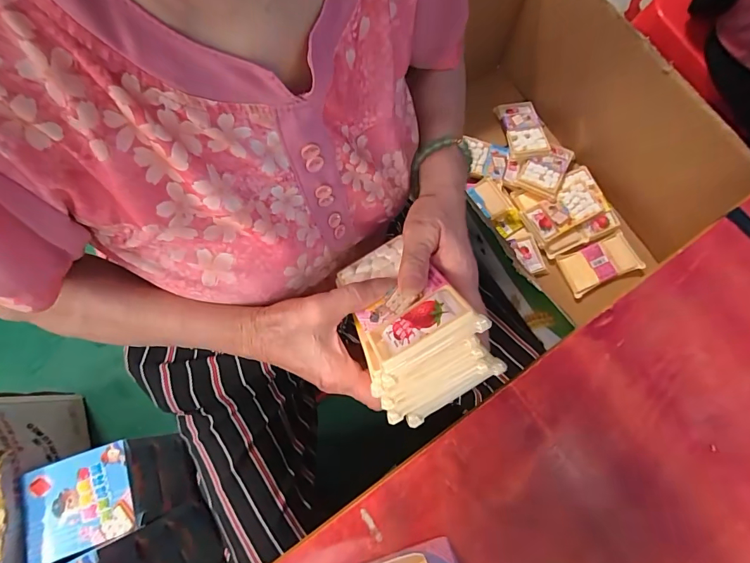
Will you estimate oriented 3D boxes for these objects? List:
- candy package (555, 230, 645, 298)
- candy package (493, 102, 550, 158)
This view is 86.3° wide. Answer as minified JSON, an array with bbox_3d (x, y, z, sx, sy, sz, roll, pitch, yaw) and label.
[{"bbox_3d":[0.401,-0.033,0.716,0.134,0.010,0.075,-23,78,-5],"label":"candy package"},{"bbox_3d":[0.284,-0.295,0.765,0.073,0.010,0.125,-10,77,-2],"label":"candy package"}]

